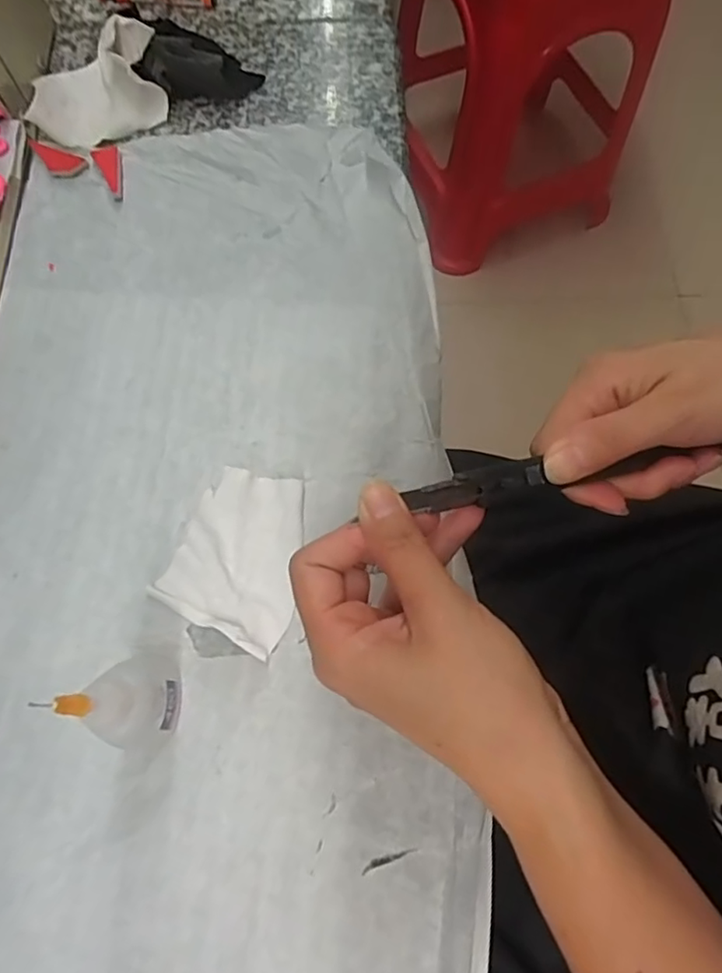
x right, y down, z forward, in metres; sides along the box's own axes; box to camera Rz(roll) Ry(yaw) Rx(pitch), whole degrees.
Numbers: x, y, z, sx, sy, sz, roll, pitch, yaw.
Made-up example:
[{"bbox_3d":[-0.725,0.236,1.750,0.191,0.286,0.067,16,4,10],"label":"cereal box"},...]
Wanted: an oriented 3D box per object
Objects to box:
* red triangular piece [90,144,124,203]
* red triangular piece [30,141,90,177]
[{"bbox_3d":[-0.141,-0.182,0.338,0.015,0.008,0.038,-28,73,-9],"label":"red triangular piece"},{"bbox_3d":[-0.176,-0.189,0.340,0.033,0.004,0.016,27,92,2],"label":"red triangular piece"}]

